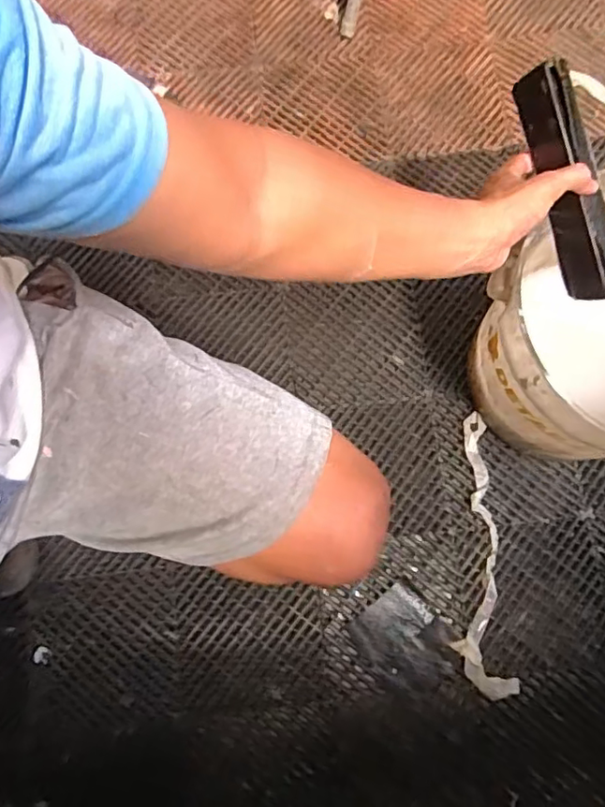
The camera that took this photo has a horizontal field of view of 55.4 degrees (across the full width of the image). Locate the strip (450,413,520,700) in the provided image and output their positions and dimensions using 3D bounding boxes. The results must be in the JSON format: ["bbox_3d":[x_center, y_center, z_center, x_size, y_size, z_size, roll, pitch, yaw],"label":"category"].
[{"bbox_3d":[0.245,0.211,0.826,0.077,0.018,0.385,-4,79,0],"label":"strip"}]

